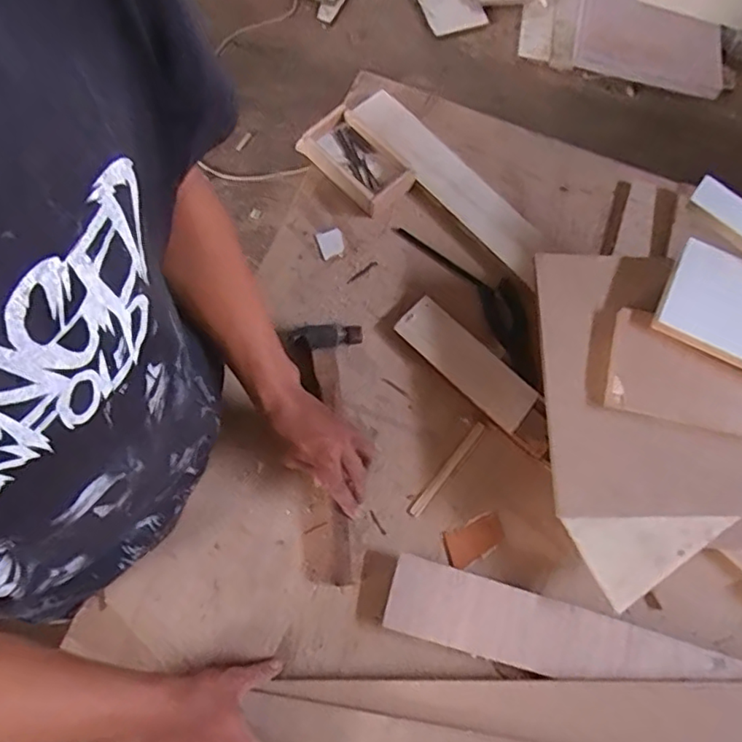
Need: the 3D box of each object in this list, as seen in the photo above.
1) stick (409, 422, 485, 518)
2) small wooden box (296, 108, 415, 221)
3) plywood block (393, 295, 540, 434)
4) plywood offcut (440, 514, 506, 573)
[{"bbox_3d":[0.094,0.120,0.713,0.013,0.010,0.140,38,75,9],"label":"stick"},{"bbox_3d":[-0.020,-0.292,0.820,0.154,0.034,0.090,43,76,11],"label":"small wooden box"},{"bbox_3d":[0.120,-0.011,0.740,0.066,0.019,0.194,-43,79,-14],"label":"plywood block"},{"bbox_3d":[0.122,0.202,0.692,0.074,0.009,0.045,-22,75,-9],"label":"plywood offcut"}]

